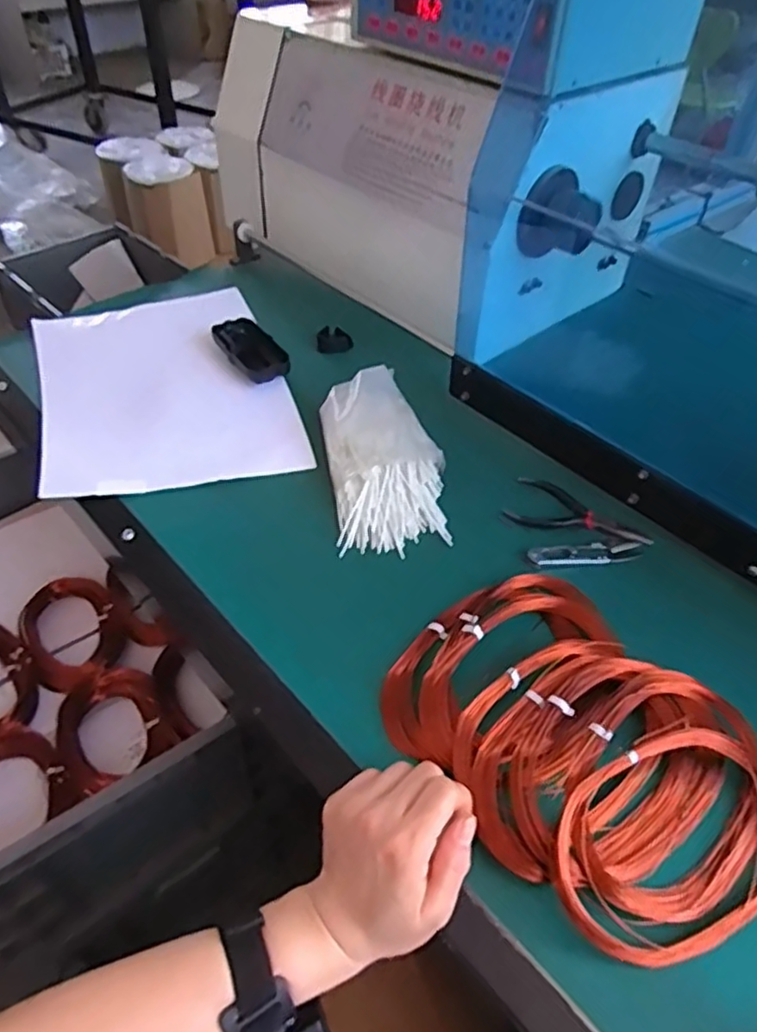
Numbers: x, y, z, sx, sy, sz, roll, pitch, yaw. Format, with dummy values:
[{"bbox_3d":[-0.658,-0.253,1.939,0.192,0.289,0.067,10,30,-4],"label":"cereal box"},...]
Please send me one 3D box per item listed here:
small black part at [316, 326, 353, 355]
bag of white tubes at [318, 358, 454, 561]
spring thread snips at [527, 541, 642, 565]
[{"bbox_3d":[-0.052,-0.210,0.790,0.041,0.013,0.038,-4,46,-4],"label":"small black part"},{"bbox_3d":[0.004,-0.058,0.627,0.103,0.040,0.211,-5,46,-6],"label":"bag of white tubes"},{"bbox_3d":[0.176,0.031,0.565,0.099,0.009,0.020,-4,46,-5],"label":"spring thread snips"}]

